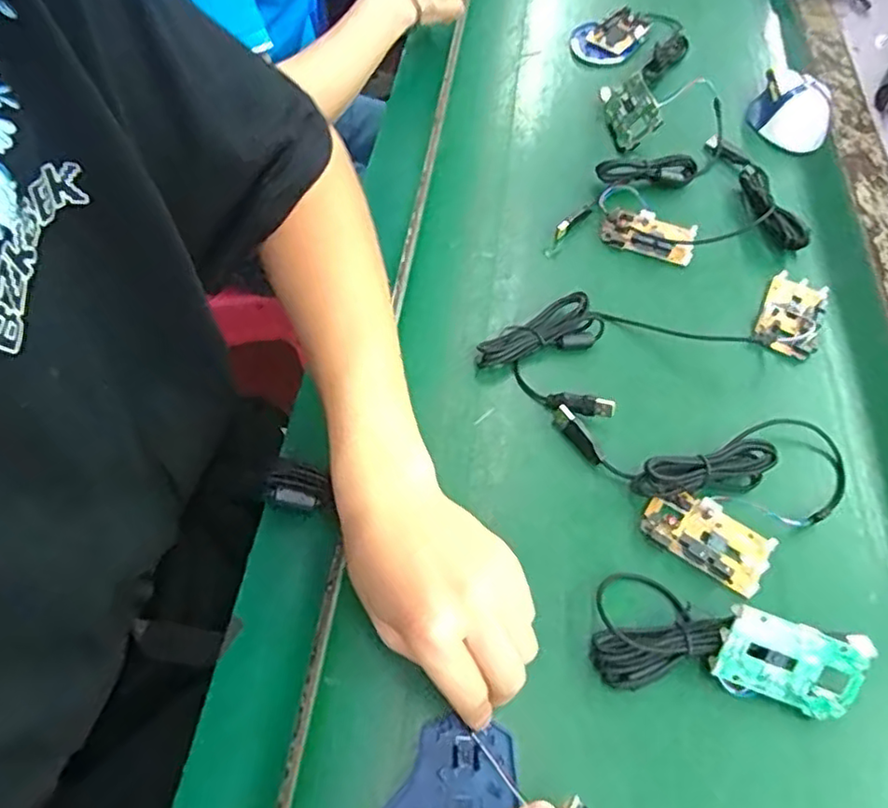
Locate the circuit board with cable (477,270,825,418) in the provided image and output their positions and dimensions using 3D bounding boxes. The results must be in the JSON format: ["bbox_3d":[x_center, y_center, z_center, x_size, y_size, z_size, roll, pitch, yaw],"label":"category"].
[{"bbox_3d":[0.175,-0.056,0.490,0.293,0.019,0.102,-16,61,-13],"label":"circuit board with cable"}]

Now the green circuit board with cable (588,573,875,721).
[{"bbox_3d":[0.162,0.134,0.361,0.145,0.037,0.064,9,58,2],"label":"green circuit board with cable"}]

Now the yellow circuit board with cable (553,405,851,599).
[{"bbox_3d":[0.191,0.031,0.433,0.158,0.026,0.153,-26,64,-18],"label":"yellow circuit board with cable"}]

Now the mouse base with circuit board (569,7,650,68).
[{"bbox_3d":[0.186,-0.417,0.717,0.069,0.022,0.104,37,65,17],"label":"mouse base with circuit board"}]

